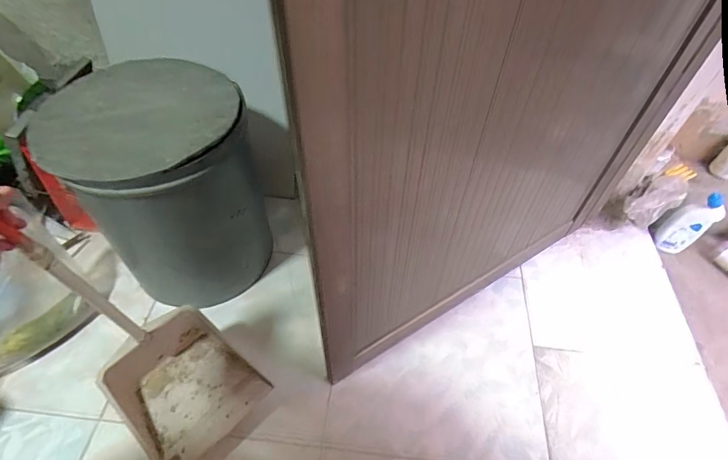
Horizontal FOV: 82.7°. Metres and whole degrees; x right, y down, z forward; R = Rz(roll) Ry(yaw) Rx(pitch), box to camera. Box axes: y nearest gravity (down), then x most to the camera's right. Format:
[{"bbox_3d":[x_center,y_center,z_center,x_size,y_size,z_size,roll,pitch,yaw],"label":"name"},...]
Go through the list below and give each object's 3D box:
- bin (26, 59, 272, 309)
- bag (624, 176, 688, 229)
[{"bbox_3d":[-0.452,-0.089,1.008,0.378,0.483,0.373,-10,54,-9],"label":"bin"},{"bbox_3d":[0.815,-0.073,1.176,0.103,0.133,0.089,-23,57,-18],"label":"bag"}]

